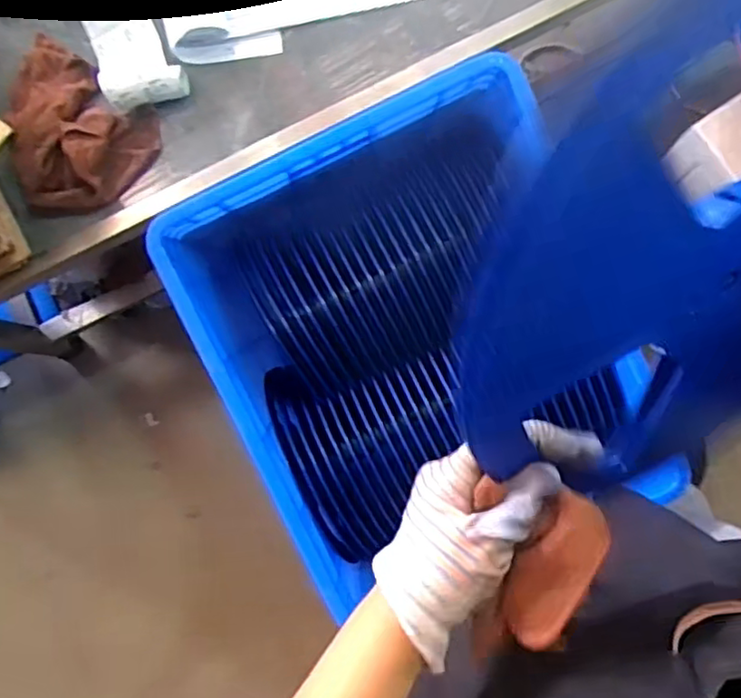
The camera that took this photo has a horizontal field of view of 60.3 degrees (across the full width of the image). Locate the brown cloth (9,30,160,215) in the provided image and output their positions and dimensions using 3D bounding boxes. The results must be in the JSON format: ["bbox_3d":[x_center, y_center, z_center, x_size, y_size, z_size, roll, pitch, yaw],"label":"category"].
[{"bbox_3d":[-0.391,-0.273,0.809,0.217,0.040,0.186,34,89,7],"label":"brown cloth"}]

